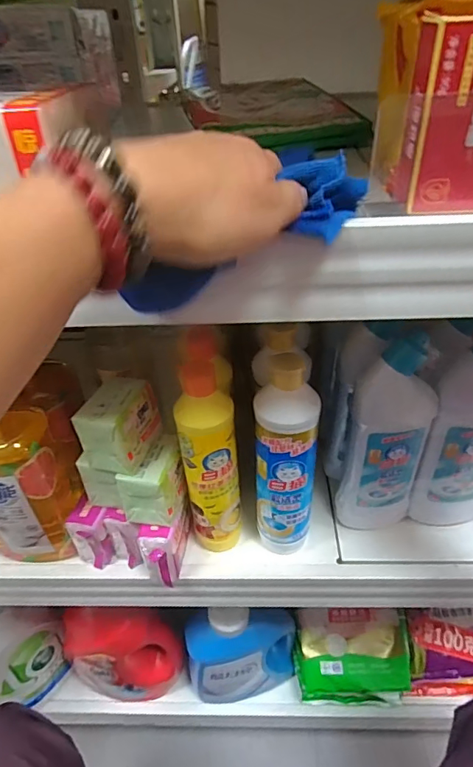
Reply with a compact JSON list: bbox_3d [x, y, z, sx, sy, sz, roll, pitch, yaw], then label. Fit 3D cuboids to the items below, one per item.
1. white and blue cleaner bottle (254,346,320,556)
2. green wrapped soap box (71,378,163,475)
[{"bbox_3d":[0.048,0.083,0.454,0.060,0.246,0.052,3,40,7],"label":"white and blue cleaner bottle"},{"bbox_3d":[-0.111,0.038,0.449,0.053,0.062,0.073,12,42,18],"label":"green wrapped soap box"}]

